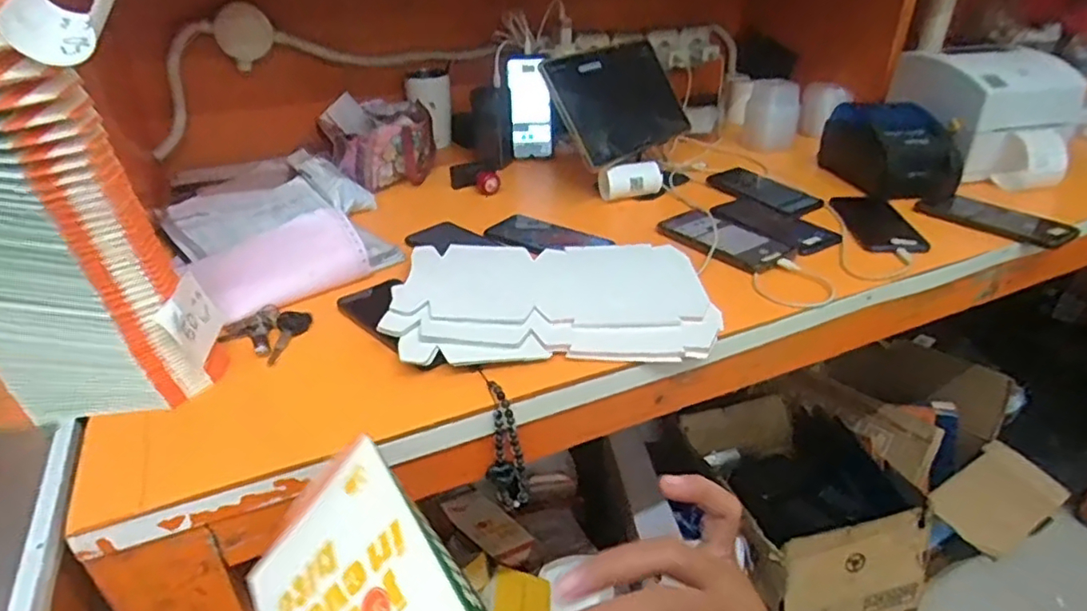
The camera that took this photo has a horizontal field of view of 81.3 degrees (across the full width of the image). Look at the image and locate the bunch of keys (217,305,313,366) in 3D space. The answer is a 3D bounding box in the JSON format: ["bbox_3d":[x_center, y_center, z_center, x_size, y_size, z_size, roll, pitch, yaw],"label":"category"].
[{"bbox_3d":[-0.279,0.022,0.630,0.074,0.017,0.072,9,32,17],"label":"bunch of keys"}]

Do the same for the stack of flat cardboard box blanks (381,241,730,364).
[{"bbox_3d":[0.009,-0.012,0.671,0.323,0.019,0.240,1,31,5],"label":"stack of flat cardboard box blanks"}]

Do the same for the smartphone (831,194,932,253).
[{"bbox_3d":[0.436,-0.113,0.834,0.081,0.007,0.183,2,31,7],"label":"smartphone"}]

